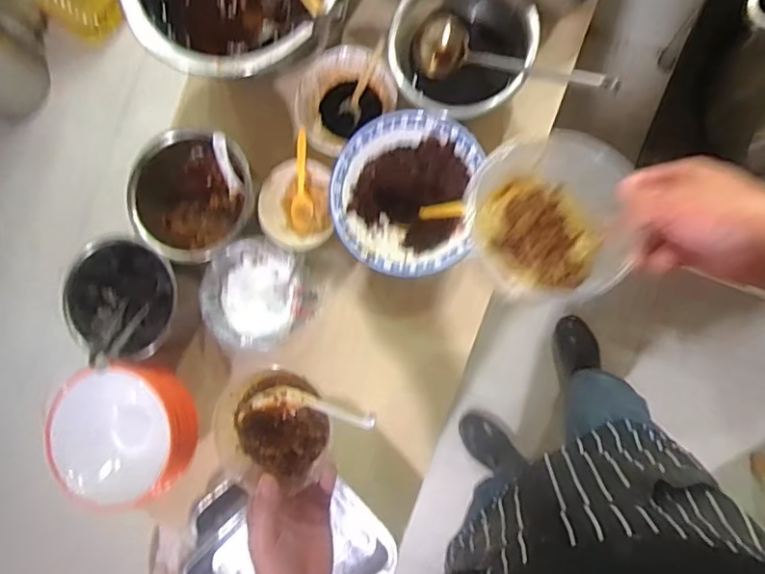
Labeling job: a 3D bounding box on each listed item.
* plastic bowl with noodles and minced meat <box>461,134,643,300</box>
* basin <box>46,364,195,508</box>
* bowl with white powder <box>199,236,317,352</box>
[{"bbox_3d":[0.137,-0.063,0.470,0.127,0.053,0.141,1,88,9],"label":"plastic bowl with noodles and minced meat"},{"bbox_3d":[-0.321,0.183,0.694,0.162,0.077,0.162,0,88,9],"label":"basin"},{"bbox_3d":[-0.154,0.009,0.731,0.135,0.075,0.135,0,88,9],"label":"bowl with white powder"}]

